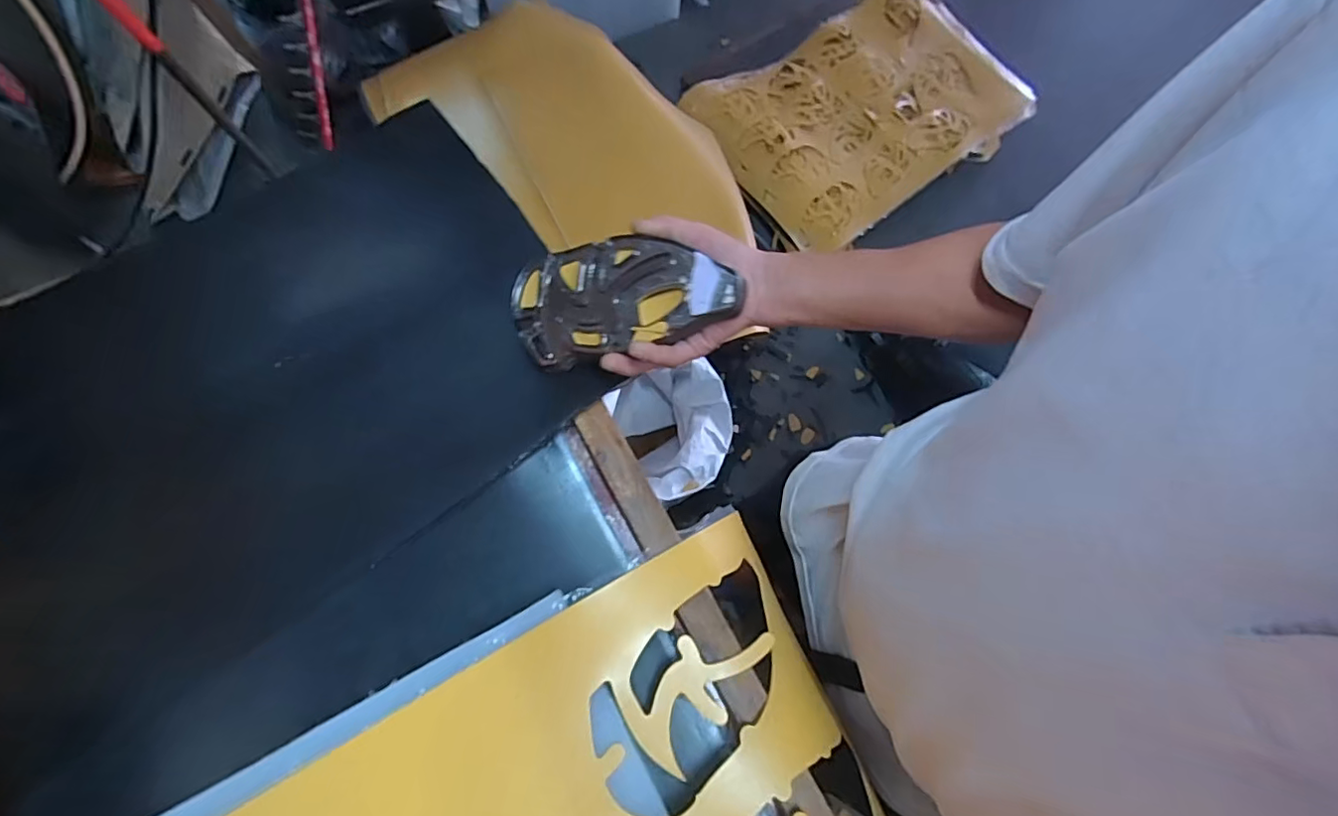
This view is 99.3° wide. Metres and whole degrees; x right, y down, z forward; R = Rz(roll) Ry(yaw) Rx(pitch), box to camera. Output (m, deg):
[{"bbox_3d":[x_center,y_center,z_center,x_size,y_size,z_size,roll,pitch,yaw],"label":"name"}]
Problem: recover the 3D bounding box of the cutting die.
[{"bbox_3d":[-0.046,-0.096,0.504,0.217,0.027,0.106,-1,72,26],"label":"cutting die"}]

